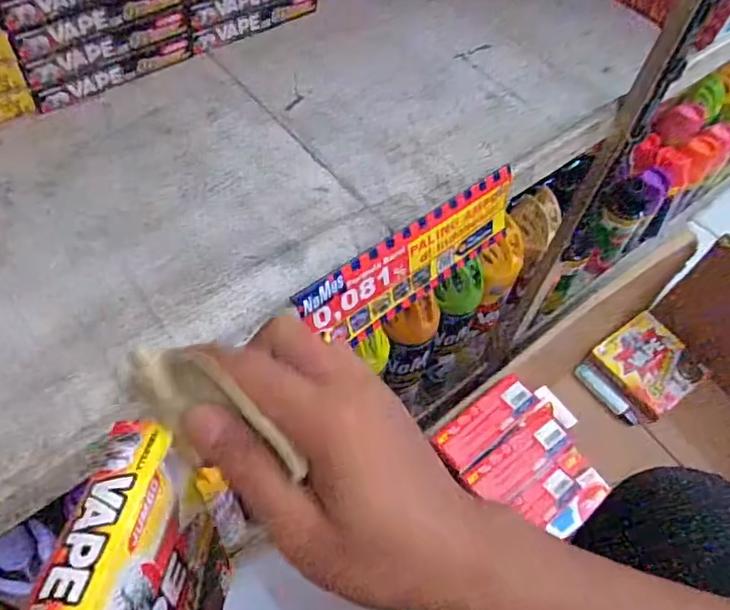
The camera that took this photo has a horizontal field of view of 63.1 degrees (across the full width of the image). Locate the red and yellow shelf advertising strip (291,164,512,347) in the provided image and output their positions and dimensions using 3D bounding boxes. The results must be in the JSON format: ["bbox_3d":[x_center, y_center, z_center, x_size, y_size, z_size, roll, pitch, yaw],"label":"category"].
[{"bbox_3d":[0.037,-0.033,0.431,0.190,0.067,0.008,-36,51,-21],"label":"red and yellow shelf advertising strip"}]

